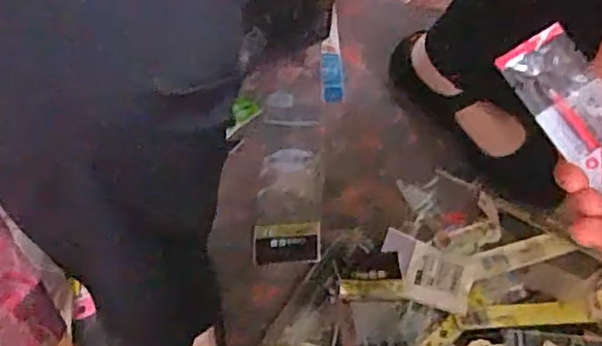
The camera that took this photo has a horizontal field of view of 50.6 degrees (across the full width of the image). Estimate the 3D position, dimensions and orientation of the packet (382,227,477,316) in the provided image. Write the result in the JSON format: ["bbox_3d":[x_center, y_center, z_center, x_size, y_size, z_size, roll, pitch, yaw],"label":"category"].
[{"bbox_3d":[0.117,0.094,0.608,0.088,0.015,0.058,19,60,8],"label":"packet"}]

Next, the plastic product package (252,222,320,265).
[{"bbox_3d":[-0.015,0.069,0.623,0.066,0.005,0.040,-3,67,10],"label":"plastic product package"}]

